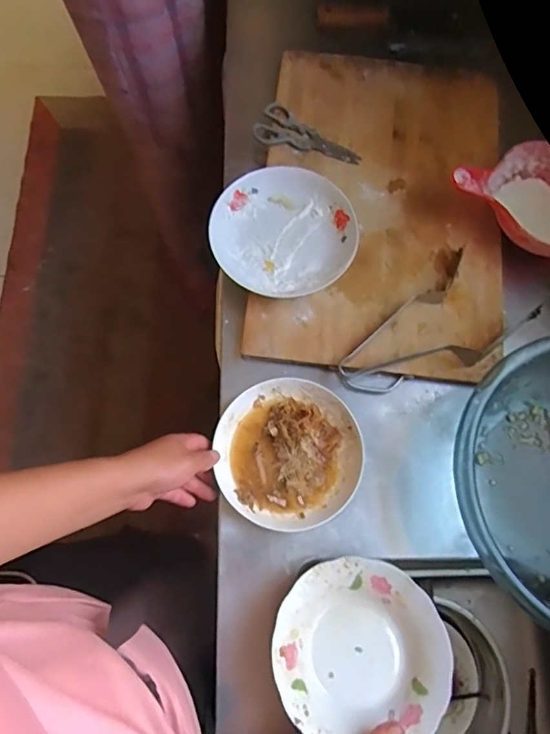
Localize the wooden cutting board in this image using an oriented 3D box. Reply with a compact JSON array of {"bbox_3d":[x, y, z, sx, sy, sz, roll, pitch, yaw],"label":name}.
[{"bbox_3d":[0.150,-0.230,0.703,0.322,0.025,0.492,7,73,3],"label":"wooden cutting board"}]

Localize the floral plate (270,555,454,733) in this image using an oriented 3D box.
[{"bbox_3d":[0.086,0.286,0.514,0.168,0.032,0.168,2,61,-3],"label":"floral plate"}]

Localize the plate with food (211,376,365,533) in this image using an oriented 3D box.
[{"bbox_3d":[0.016,0.101,0.597,0.167,0.025,0.167,0,73,1],"label":"plate with food"}]

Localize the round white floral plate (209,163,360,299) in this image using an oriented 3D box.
[{"bbox_3d":[0.013,-0.177,0.669,0.187,0.039,0.183,0,73,1],"label":"round white floral plate"}]

